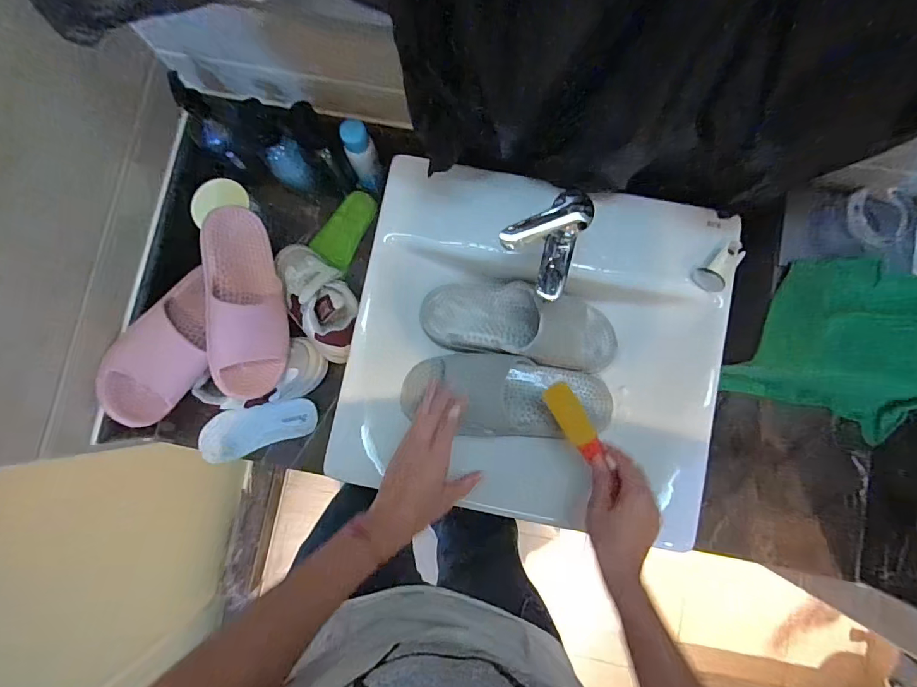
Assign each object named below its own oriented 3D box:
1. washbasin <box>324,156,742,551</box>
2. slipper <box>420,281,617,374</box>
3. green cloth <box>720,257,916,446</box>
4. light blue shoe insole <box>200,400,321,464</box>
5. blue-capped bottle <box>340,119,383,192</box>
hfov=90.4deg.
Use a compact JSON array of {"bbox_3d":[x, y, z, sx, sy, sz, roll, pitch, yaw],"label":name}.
[{"bbox_3d":[0.094,-0.001,0.551,0.450,0.153,0.402,10,85,3],"label":"washbasin"},{"bbox_3d":[0.083,-0.028,0.599,0.262,0.059,0.099,9,85,3],"label":"slipper"},{"bbox_3d":[0.517,0.006,0.610,0.235,0.147,0.191,18,85,3],"label":"green cloth"},{"bbox_3d":[-0.299,0.126,0.676,0.169,0.028,0.070,-15,84,0],"label":"light blue shoe insole"},{"bbox_3d":[-0.135,-0.261,0.644,0.043,0.117,0.047,0,84,2],"label":"blue-capped bottle"}]

